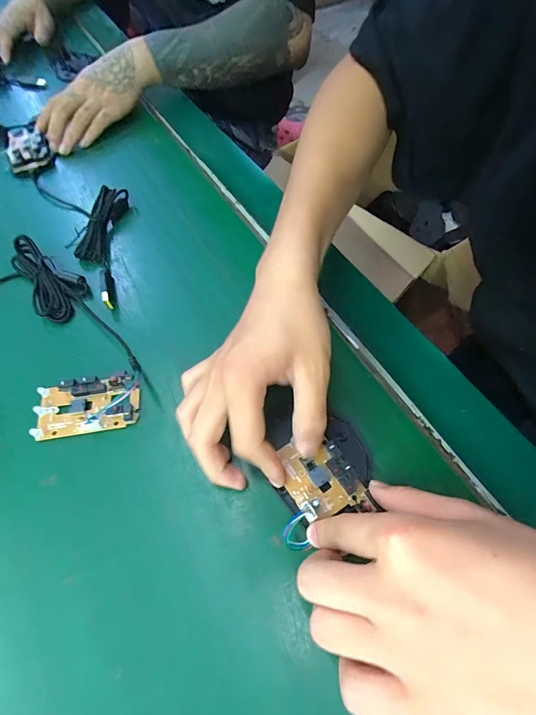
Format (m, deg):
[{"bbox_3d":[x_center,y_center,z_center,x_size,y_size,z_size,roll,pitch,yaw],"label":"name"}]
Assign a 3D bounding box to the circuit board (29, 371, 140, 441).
[{"bbox_3d":[-0.144,0.037,0.291,0.080,0.019,0.043,-9,60,-4],"label":"circuit board"}]

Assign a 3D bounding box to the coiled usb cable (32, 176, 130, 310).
[{"bbox_3d":[-0.184,-0.153,0.390,0.077,0.018,0.243,-30,64,-16],"label":"coiled usb cable"}]

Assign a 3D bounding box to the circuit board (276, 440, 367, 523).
[{"bbox_3d":[0.034,0.080,0.250,0.043,0.011,0.056,-27,63,-14],"label":"circuit board"}]

